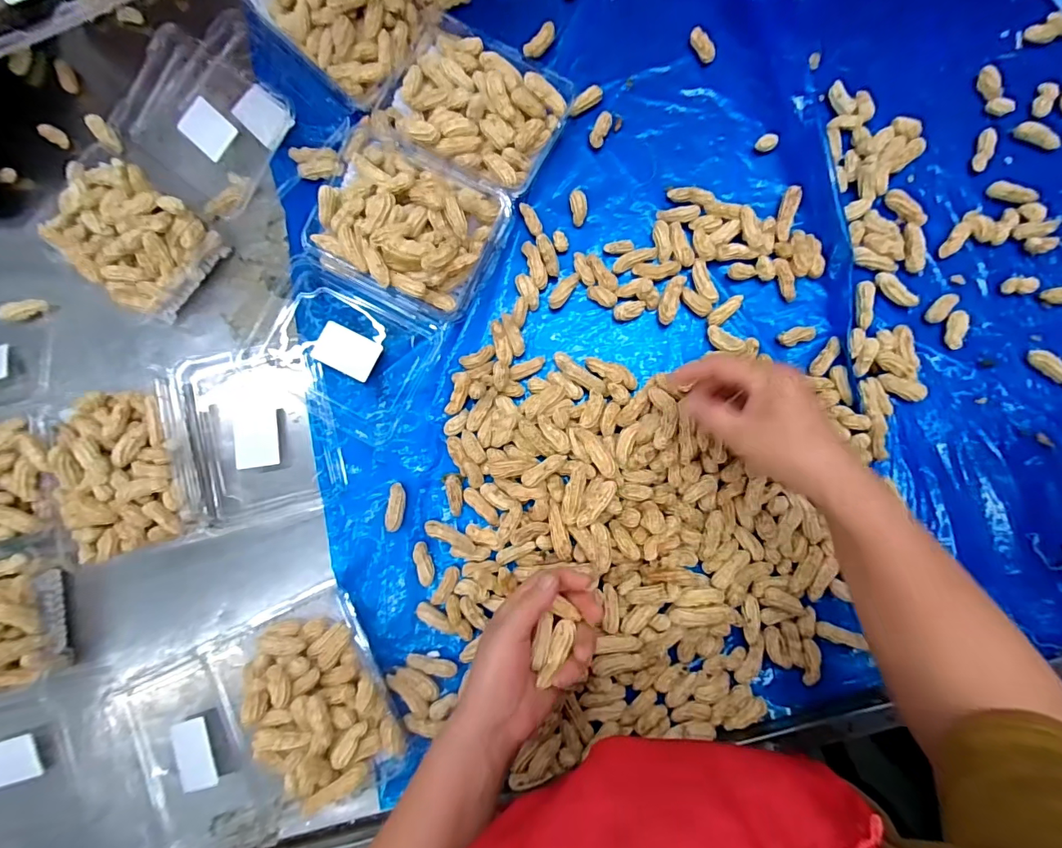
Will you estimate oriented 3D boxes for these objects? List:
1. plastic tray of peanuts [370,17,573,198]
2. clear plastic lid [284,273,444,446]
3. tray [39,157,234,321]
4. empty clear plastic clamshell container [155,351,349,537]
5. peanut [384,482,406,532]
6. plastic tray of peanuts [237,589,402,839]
[{"bbox_3d":[-0.058,-0.315,0.470,0.174,0.056,0.143,27,86,6],"label":"plastic tray of peanuts"},{"bbox_3d":[-0.179,-0.067,0.463,0.149,0.021,0.121,28,86,6],"label":"clear plastic lid"},{"bbox_3d":[-0.407,-0.192,0.473,0.168,0.052,0.119,37,87,6],"label":"tray"},{"bbox_3d":[-0.262,0.009,0.448,0.139,0.033,0.165,-14,83,2],"label":"empty clear plastic clamshell container"},{"bbox_3d":[-0.128,0.079,0.446,0.017,0.013,0.044,10,84,4],"label":"peanut"},{"bbox_3d":[-0.189,0.251,0.412,0.128,0.052,0.181,-17,83,1],"label":"plastic tray of peanuts"}]

